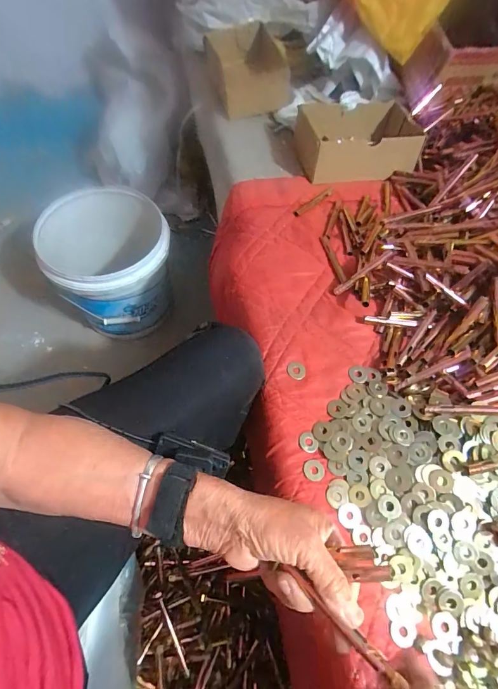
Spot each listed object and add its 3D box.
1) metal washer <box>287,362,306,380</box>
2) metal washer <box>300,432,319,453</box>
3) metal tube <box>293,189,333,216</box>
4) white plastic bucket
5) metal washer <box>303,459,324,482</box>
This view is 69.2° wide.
[{"bbox_3d":[0.056,0.031,0.425,0.022,0.004,0.020,2,61,-4],"label":"metal washer"},{"bbox_3d":[0.064,0.105,0.387,0.019,0.004,0.021,-38,71,-23],"label":"metal washer"},{"bbox_3d":[0.104,-0.229,0.577,0.086,0.006,0.011,-36,70,-22],"label":"metal tube"},{"bbox_3d":[-0.321,-0.191,0.842,0.256,0.224,0.292,-24,66,-18],"label":"white plastic bucket"},{"bbox_3d":[0.068,0.130,0.374,0.022,0.004,0.021,2,61,-4],"label":"metal washer"}]

